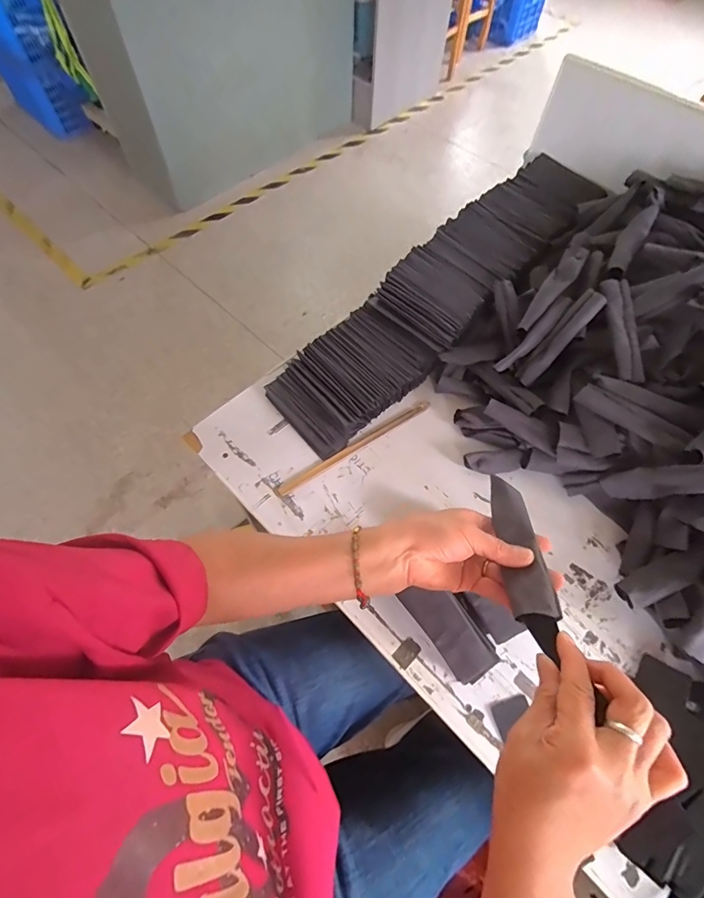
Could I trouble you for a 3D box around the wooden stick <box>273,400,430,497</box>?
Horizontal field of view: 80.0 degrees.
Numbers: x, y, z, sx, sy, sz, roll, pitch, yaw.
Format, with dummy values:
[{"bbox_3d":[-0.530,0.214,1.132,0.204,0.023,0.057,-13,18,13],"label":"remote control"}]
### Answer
[{"bbox_3d":[0.007,-0.005,0.628,0.272,0.007,0.017,-31,67,-16],"label":"wooden stick"}]

